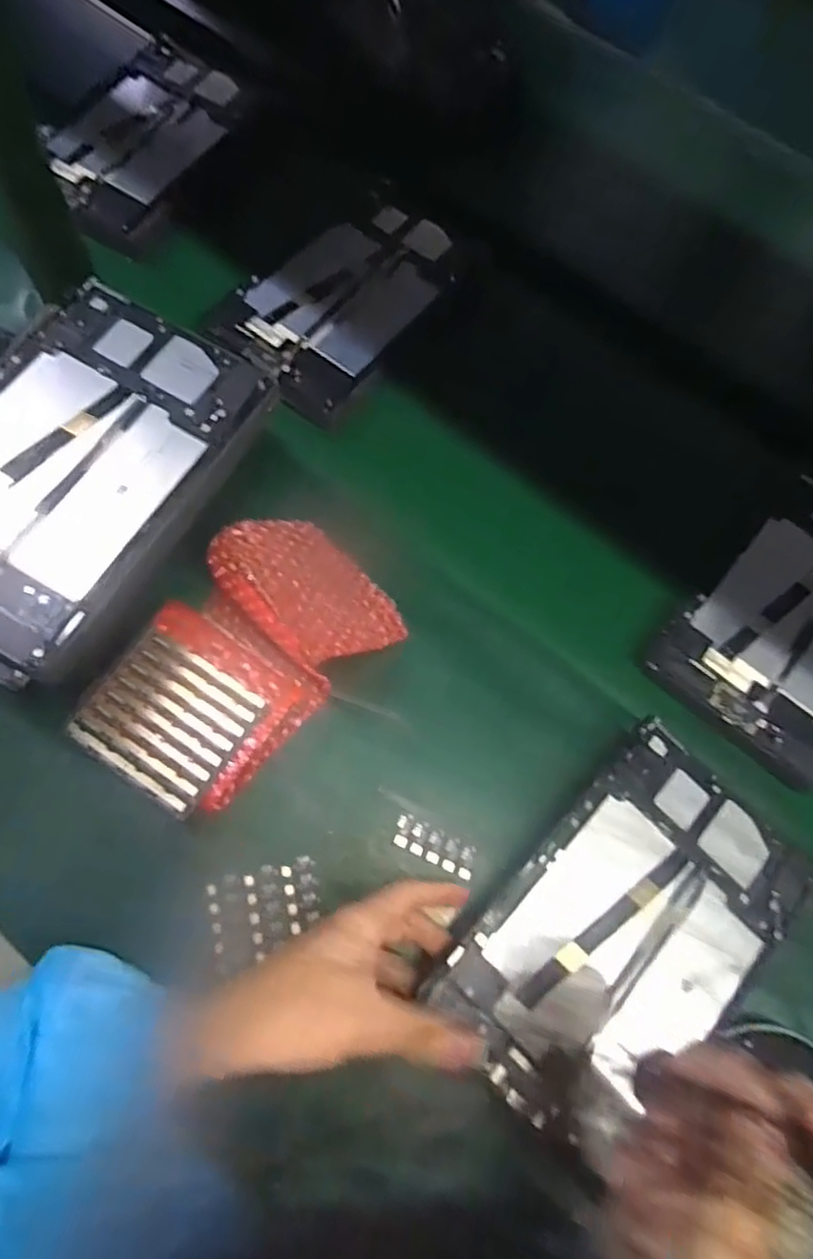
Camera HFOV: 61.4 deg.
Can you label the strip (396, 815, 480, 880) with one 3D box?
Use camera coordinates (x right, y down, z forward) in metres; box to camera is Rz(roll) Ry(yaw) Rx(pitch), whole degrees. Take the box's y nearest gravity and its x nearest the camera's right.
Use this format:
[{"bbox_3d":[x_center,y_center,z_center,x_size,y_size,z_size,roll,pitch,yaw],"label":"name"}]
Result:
[{"bbox_3d":[0.019,0.150,0.474,0.058,0.007,0.022,25,70,5],"label":"strip"}]

